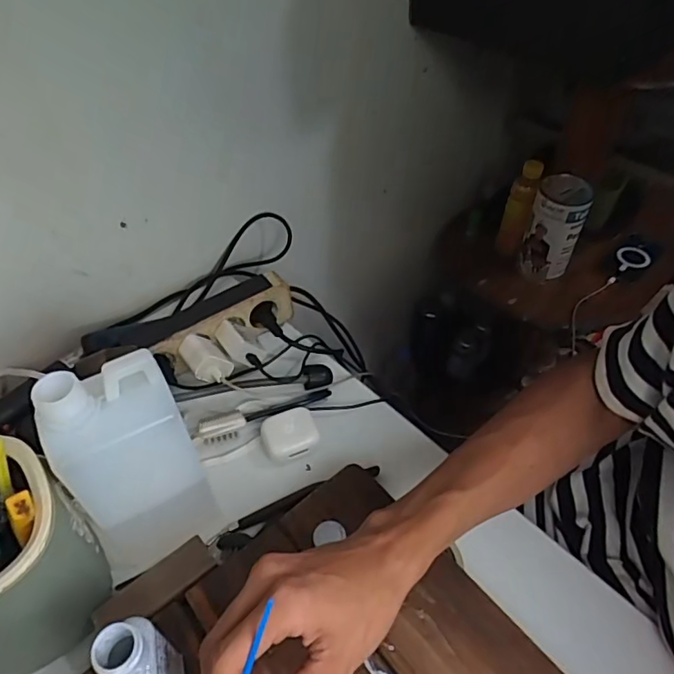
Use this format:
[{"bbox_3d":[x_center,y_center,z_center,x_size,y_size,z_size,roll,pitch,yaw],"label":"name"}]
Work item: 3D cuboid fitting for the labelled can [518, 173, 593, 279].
[{"bbox_3d":[0.370,-0.181,0.913,0.084,0.160,0.071,16,50,16],"label":"labelled can"}]

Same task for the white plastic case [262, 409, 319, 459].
[{"bbox_3d":[-0.046,0.101,0.537,0.053,0.030,0.045,-18,49,-14],"label":"white plastic case"}]

